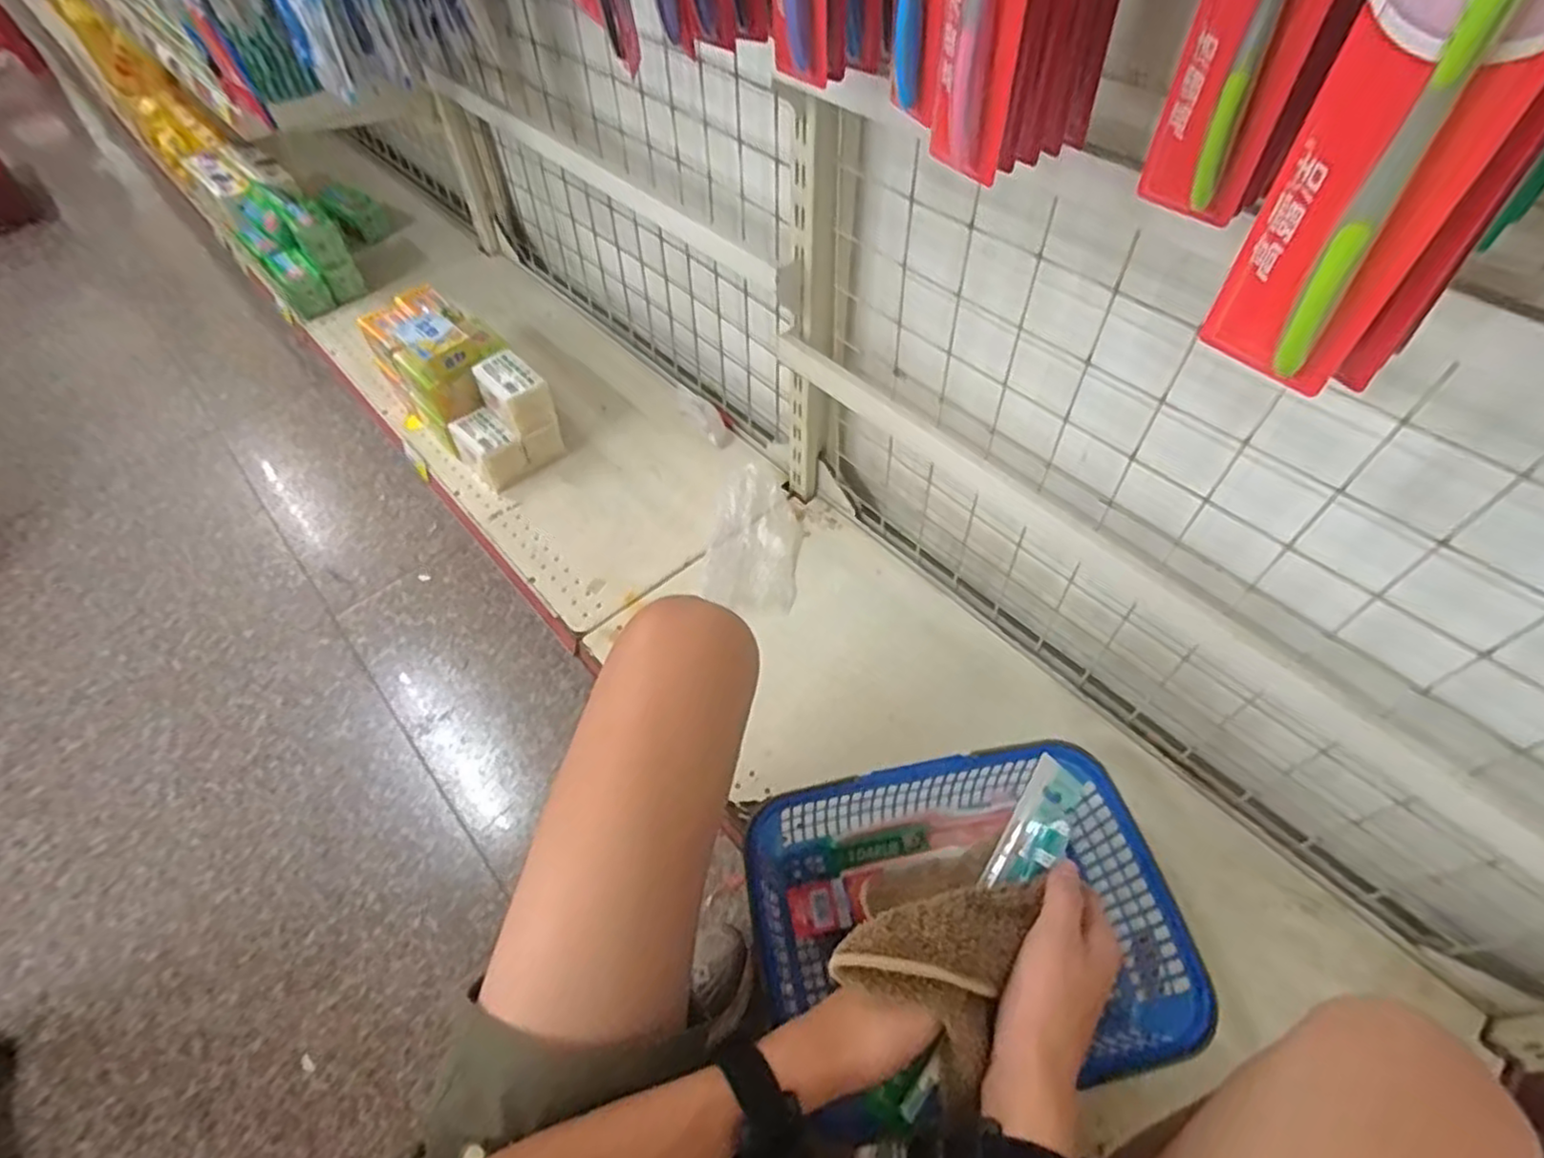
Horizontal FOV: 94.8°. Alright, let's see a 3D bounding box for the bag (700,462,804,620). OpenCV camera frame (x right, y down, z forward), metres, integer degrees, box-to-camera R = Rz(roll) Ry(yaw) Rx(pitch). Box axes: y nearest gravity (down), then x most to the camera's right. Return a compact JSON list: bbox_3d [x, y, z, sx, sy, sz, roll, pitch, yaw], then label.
[{"bbox_3d":[-0.020,-0.054,0.932,0.117,0.032,0.206,7,54,6],"label":"bag"}]

